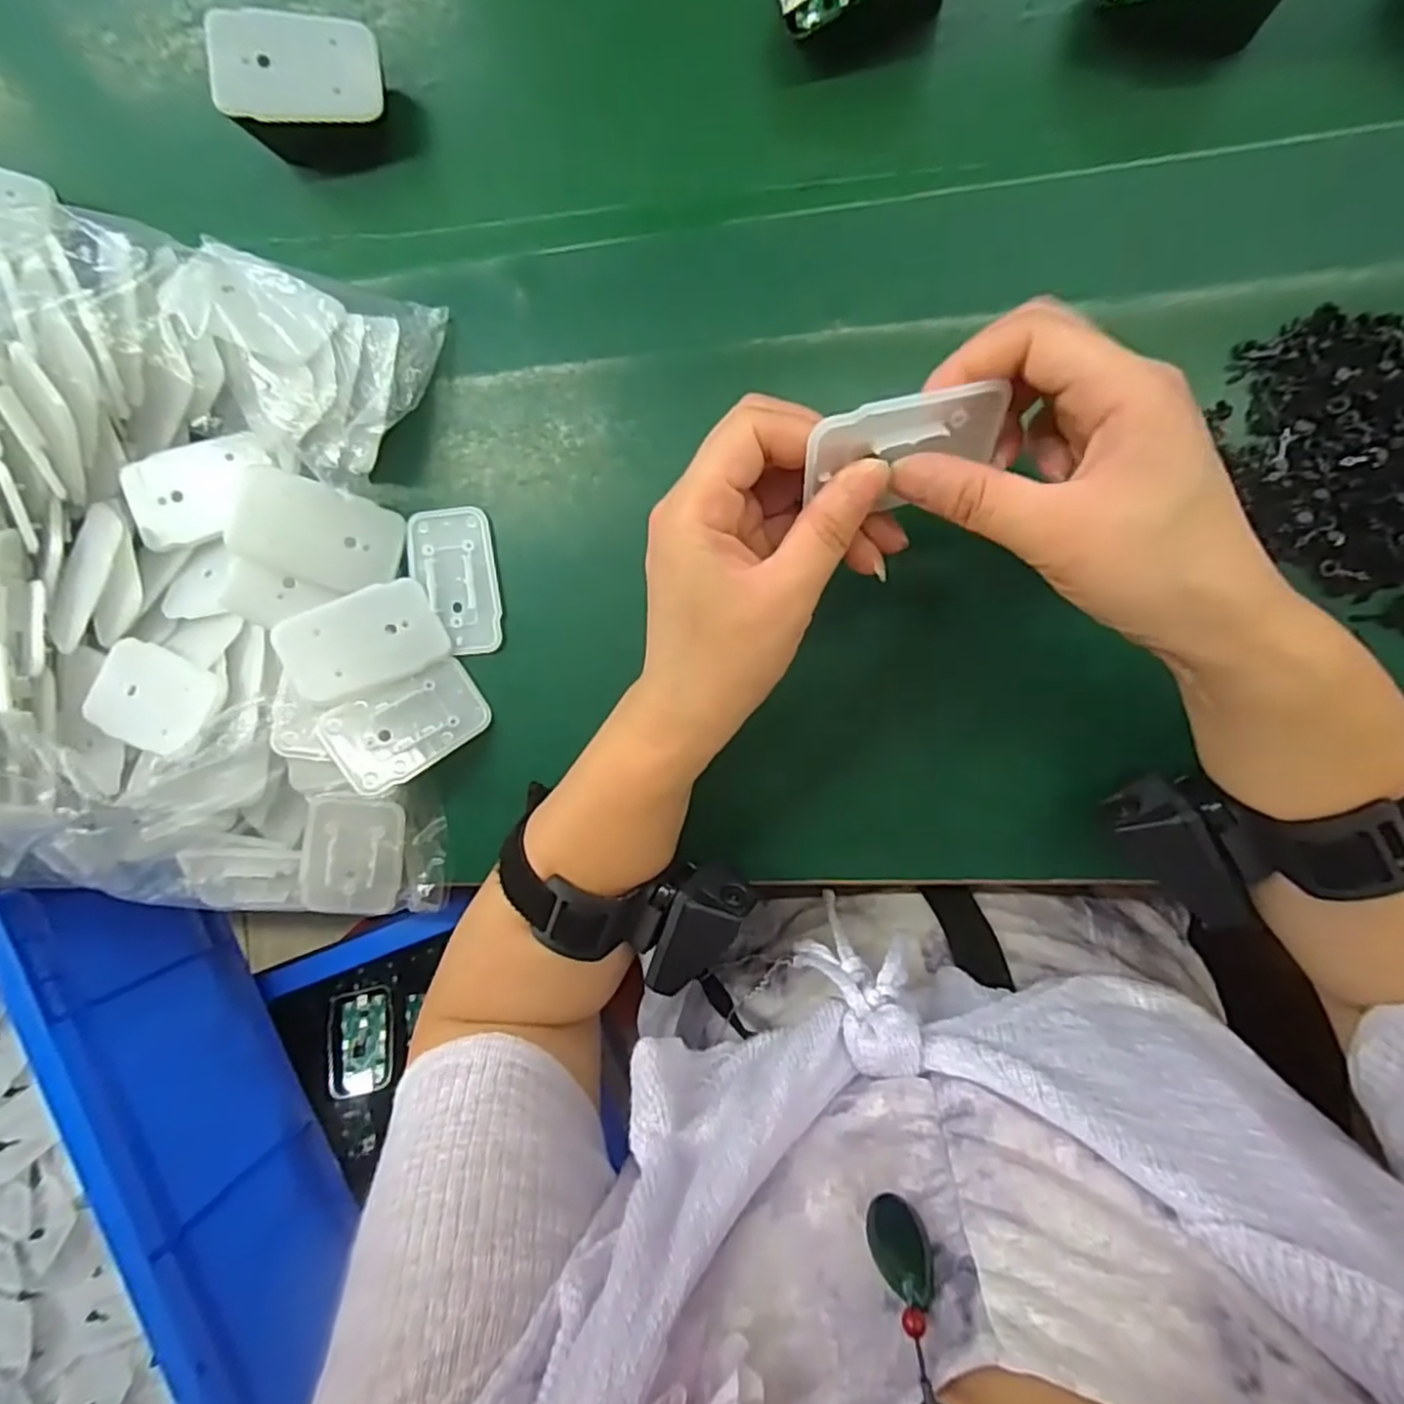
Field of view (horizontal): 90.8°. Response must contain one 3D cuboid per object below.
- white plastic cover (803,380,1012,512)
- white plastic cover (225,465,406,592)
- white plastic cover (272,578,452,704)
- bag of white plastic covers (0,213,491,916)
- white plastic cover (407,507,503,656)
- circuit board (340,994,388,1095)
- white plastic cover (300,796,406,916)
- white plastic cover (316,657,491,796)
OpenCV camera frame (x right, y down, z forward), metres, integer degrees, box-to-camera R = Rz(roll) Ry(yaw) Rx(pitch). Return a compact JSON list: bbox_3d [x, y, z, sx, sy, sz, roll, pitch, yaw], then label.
[{"bbox_3d":[0.069,-0.084,0.228,0.068,0.037,0.007,-16,49,-3],"label":"white plastic cover"},{"bbox_3d":[-0.172,-0.076,0.313,0.004,0.068,0.042,24,97,48],"label":"white plastic cover"},{"bbox_3d":[-0.156,-0.028,0.321,0.068,0.006,0.043,-30,99,-29],"label":"white plastic cover"},{"bbox_3d":[-0.294,-0.049,0.333,0.354,0.082,0.313,3,95,8],"label":"bag of white plastic covers"},{"bbox_3d":[-0.119,-0.058,0.335,0.041,0.006,0.069,-5,93,8],"label":"white plastic cover"},{"bbox_3d":[-0.256,0.258,0.523,0.004,0.031,0.066,-32,59,48],"label":"circuit board"},{"bbox_3d":[-0.171,0.076,0.339,0.045,0.005,0.068,9,111,-14],"label":"white plastic cover"},{"bbox_3d":[-0.137,0.011,0.326,0.069,0.004,0.043,-32,98,-26],"label":"white plastic cover"}]

